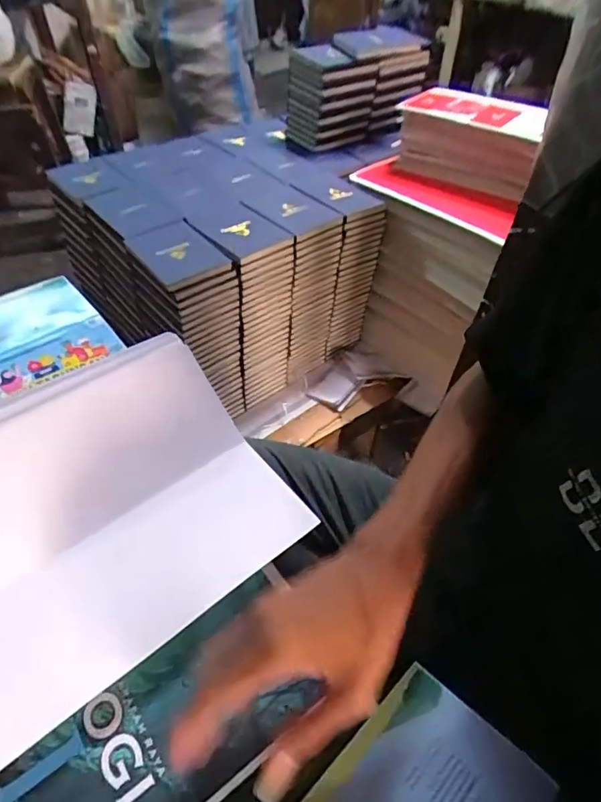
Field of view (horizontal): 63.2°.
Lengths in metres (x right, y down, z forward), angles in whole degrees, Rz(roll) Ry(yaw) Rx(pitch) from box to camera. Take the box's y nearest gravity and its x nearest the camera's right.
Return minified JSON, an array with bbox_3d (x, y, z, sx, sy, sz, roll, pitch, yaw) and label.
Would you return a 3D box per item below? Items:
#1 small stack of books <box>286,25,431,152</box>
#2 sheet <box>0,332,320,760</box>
[{"bbox_3d":[0.169,-0.944,1.475,0.414,0.271,0.184,-25,54,-24],"label":"small stack of books"},{"bbox_3d":[-0.180,0.097,0.396,0.310,0.104,0.226,-29,56,-27],"label":"sheet"}]

